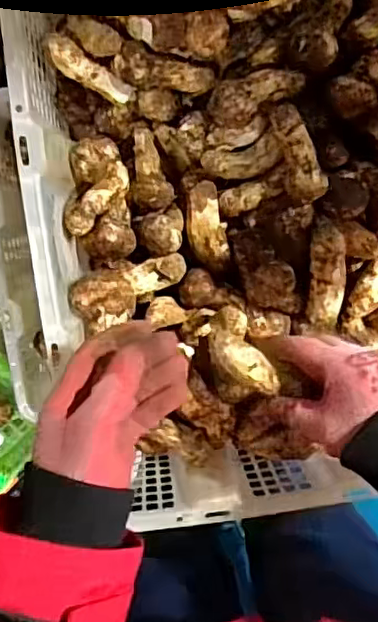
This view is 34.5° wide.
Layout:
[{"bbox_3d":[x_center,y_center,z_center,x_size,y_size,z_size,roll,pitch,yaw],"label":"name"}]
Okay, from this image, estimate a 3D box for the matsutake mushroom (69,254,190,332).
[{"bbox_3d":[-0.053,-0.022,0.549,0.108,0.035,0.047,-28,98,-34],"label":"matsutake mushroom"}]

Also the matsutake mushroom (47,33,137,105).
[{"bbox_3d":[-0.083,-0.203,0.518,0.082,0.018,0.024,28,93,-24],"label":"matsutake mushroom"}]

